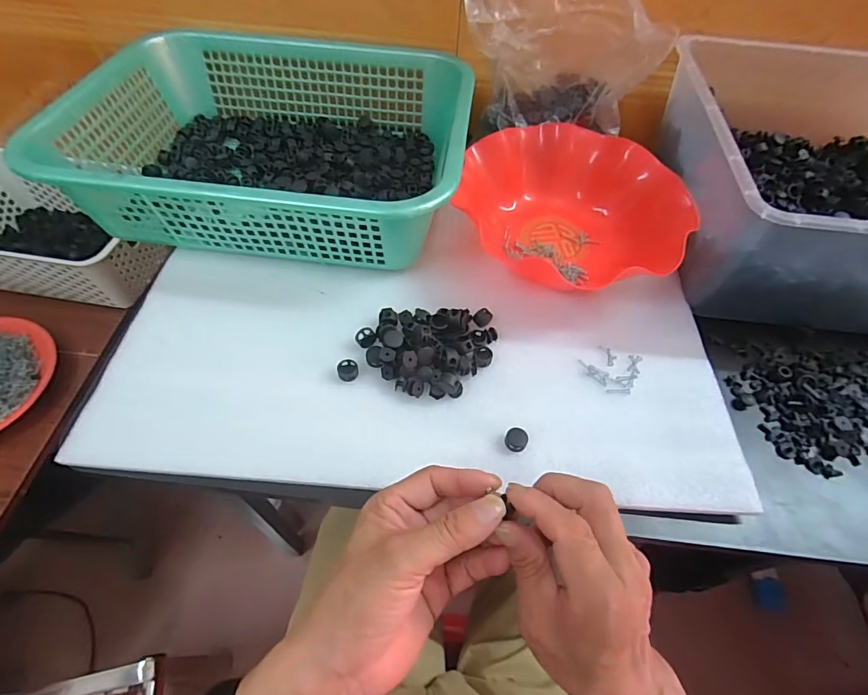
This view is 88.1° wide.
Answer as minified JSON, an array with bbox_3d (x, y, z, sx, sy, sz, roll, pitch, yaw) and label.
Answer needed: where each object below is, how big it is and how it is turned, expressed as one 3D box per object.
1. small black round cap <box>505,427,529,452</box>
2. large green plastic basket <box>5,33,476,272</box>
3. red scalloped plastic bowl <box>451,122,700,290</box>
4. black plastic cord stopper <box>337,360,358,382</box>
[{"bbox_3d":[0.065,0.072,0.352,0.018,0.011,0.016,28,60,14],"label":"small black round cap"},{"bbox_3d":[-0.161,-0.224,0.478,0.383,0.097,0.290,7,57,1],"label":"large green plastic basket"},{"bbox_3d":[0.134,-0.148,0.469,0.225,0.062,0.190,-1,57,-4],"label":"red scalloped plastic bowl"},{"bbox_3d":[-0.073,0.019,0.378,0.017,0.007,0.018,-6,58,-8],"label":"black plastic cord stopper"}]

